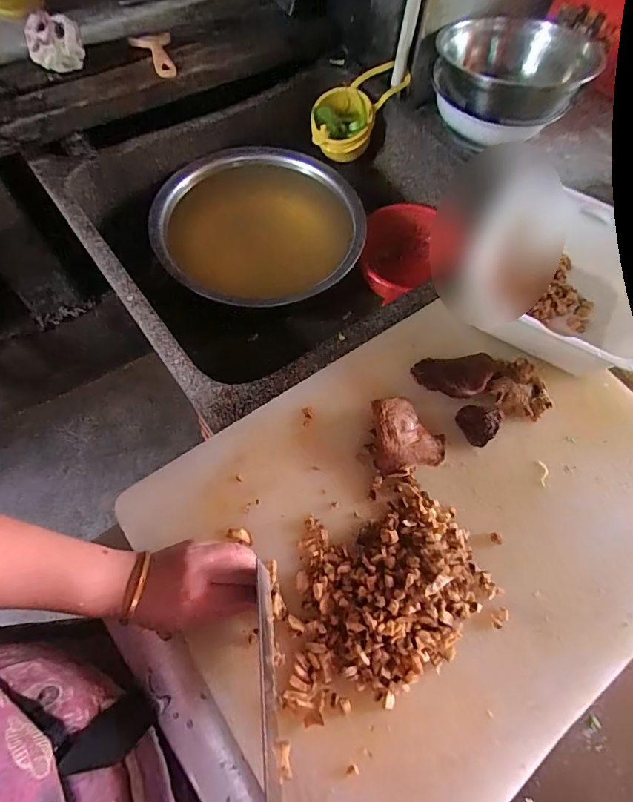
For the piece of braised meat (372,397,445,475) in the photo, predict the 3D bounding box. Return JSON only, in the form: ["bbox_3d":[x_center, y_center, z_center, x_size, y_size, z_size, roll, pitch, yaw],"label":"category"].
[{"bbox_3d":[0.098,0.035,0.451,0.075,0.032,0.075,-3,66,-4],"label":"piece of braised meat"}]

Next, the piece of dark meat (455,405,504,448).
[{"bbox_3d":[0.179,0.023,0.469,0.041,0.022,0.044,1,66,-2],"label":"piece of dark meat"}]

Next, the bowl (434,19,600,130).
[{"bbox_3d":[0.324,-0.565,0.728,0.236,0.079,0.236,1,66,-2],"label":"bowl"}]

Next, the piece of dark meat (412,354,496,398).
[{"bbox_3d":[0.157,-0.028,0.485,0.088,0.022,0.057,-3,66,-4],"label":"piece of dark meat"}]

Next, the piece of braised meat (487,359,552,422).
[{"bbox_3d":[0.226,-0.011,0.484,0.057,0.024,0.071,-36,72,-17],"label":"piece of braised meat"}]

